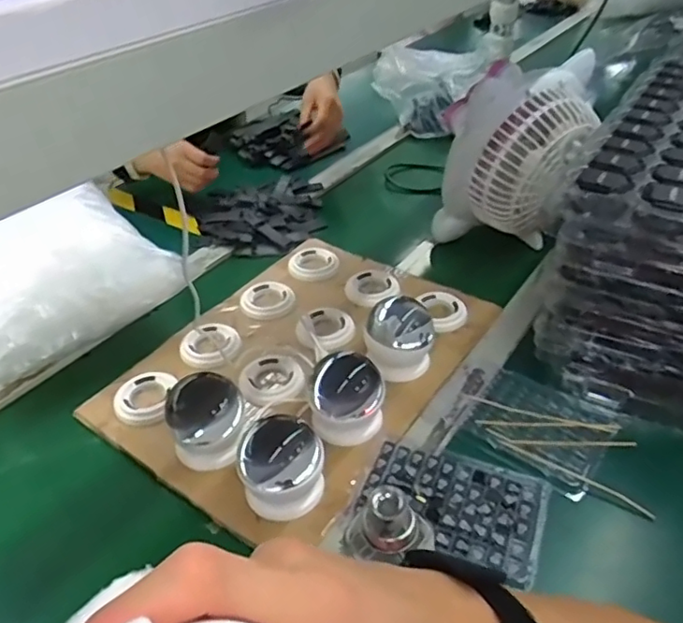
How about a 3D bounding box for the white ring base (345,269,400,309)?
[{"bbox_3d":[0.043,-0.034,0.808,0.067,0.014,0.074,28,48,34],"label":"white ring base"}]

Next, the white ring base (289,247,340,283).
[{"bbox_3d":[-0.036,-0.068,0.852,0.070,0.011,0.072,-2,38,2],"label":"white ring base"}]

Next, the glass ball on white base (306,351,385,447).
[{"bbox_3d":[0.005,0.087,0.603,0.073,0.075,0.061,-3,38,0],"label":"glass ball on white base"}]

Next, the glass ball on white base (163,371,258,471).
[{"bbox_3d":[-0.131,0.109,0.593,0.075,0.069,0.085,-23,42,-23],"label":"glass ball on white base"}]

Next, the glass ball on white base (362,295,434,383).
[{"bbox_3d":[0.064,0.024,0.666,0.073,0.092,0.074,-2,38,2],"label":"glass ball on white base"}]

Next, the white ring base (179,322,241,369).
[{"bbox_3d":[-0.158,0.042,0.722,0.072,0.014,0.075,-13,39,-11],"label":"white ring base"}]

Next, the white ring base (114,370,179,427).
[{"bbox_3d":[-0.219,0.095,0.661,0.060,0.013,0.073,0,38,4],"label":"white ring base"}]

